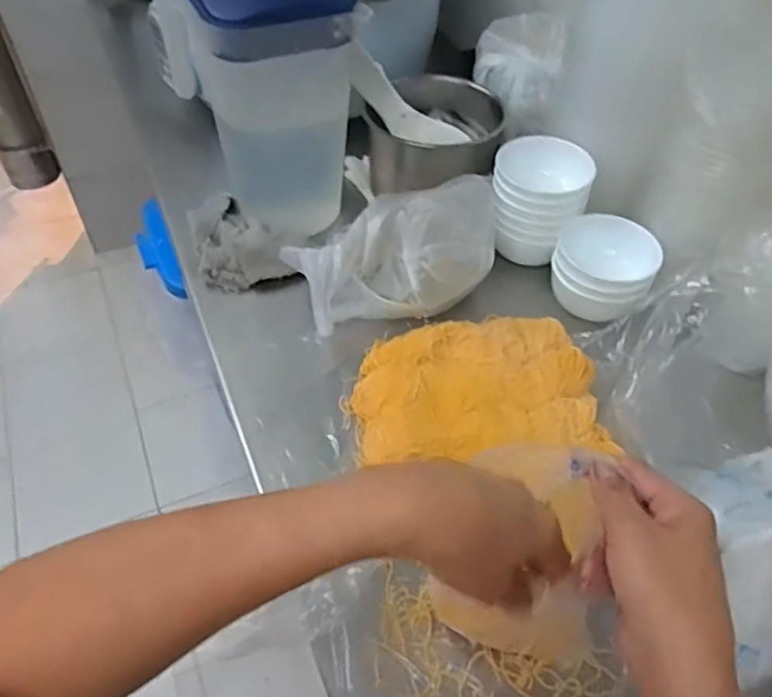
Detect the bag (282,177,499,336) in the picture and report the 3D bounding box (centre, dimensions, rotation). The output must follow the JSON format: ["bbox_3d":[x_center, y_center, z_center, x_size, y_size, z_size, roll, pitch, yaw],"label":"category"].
[{"bbox_3d":[0.025,-0.095,0.647,0.235,0.098,0.121,-20,53,-19],"label":"bag"}]

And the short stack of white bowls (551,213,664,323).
[{"bbox_3d":[0.229,-0.082,0.658,0.102,0.070,0.083,33,55,23],"label":"short stack of white bowls"}]

